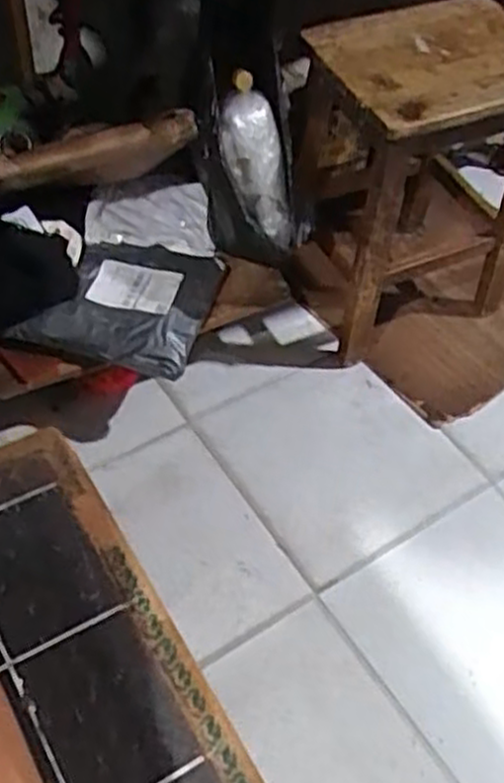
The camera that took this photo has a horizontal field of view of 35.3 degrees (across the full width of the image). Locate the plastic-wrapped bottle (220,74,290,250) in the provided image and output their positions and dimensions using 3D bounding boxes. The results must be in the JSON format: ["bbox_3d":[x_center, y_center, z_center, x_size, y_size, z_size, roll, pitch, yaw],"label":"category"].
[{"bbox_3d":[0.005,-0.374,1.301,0.082,0.275,0.061,-22,19,-20],"label":"plastic-wrapped bottle"}]

